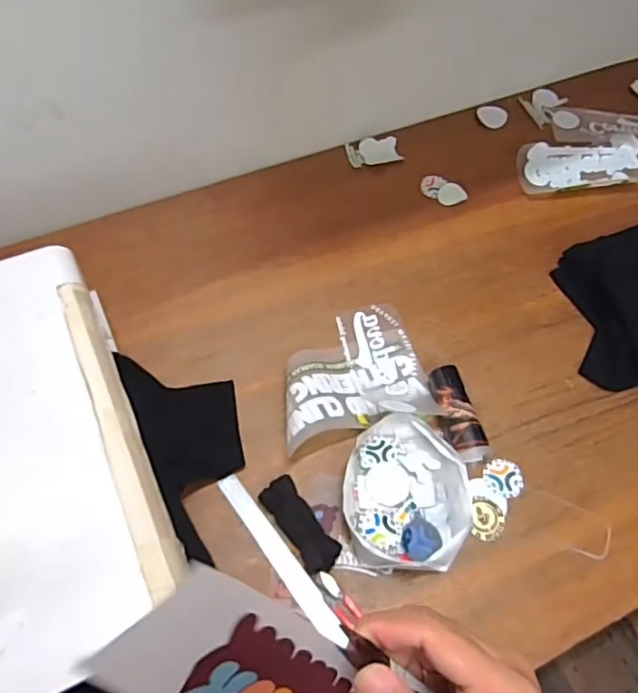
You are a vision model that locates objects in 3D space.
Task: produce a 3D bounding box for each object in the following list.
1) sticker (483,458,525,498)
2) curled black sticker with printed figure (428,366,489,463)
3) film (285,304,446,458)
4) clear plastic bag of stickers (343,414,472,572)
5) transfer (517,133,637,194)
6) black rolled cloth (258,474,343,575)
[{"bbox_3d":[0.261,0.185,0.806,0.056,0.004,0.050,25,65,13],"label":"sticker"},{"bbox_3d":[0.198,0.099,0.827,0.055,0.047,0.141,-14,63,-10],"label":"curled black sticker with printed figure"},{"bbox_3d":[0.044,0.029,0.849,0.225,0.066,0.207,-13,63,-9],"label":"film"},{"bbox_3d":[0.117,0.194,0.768,0.158,0.048,0.196,9,61,3],"label":"clear plastic bag of stickers"},{"bbox_3d":[0.526,-0.360,1.117,0.278,0.029,0.124,-12,63,-9],"label":"transfer"},{"bbox_3d":[-0.024,0.233,0.745,0.051,0.024,0.129,-33,68,-18],"label":"black rolled cloth"}]

